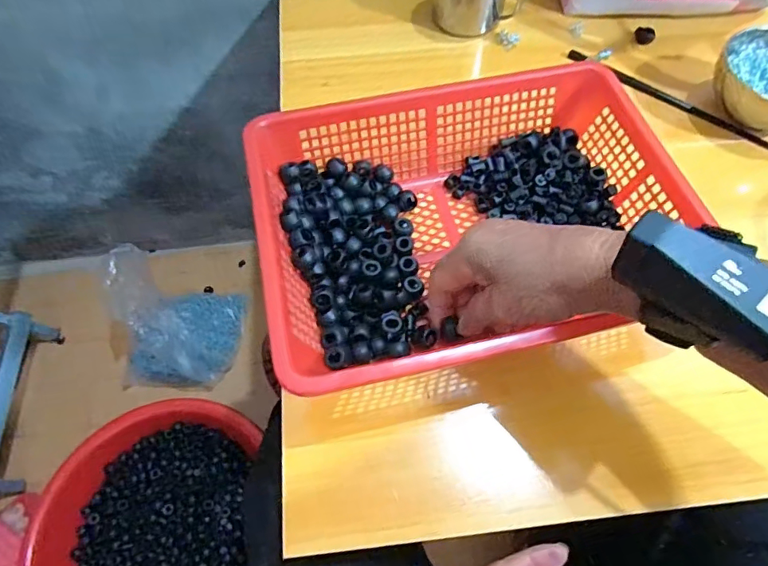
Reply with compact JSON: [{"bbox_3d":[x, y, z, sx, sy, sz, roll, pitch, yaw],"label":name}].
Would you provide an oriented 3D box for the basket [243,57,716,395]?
[{"bbox_3d":[0.059,-0.051,0.366,0.293,0.075,0.211,-13,63,-6],"label":"basket"}]

